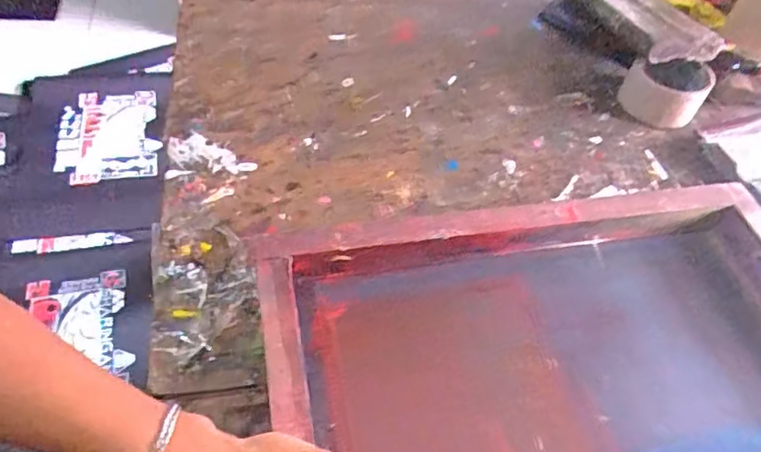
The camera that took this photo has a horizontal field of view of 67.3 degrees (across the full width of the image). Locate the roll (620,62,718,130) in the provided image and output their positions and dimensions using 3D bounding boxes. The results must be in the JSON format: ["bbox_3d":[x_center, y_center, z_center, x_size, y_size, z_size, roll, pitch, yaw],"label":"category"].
[{"bbox_3d":[0.313,-0.148,0.633,0.080,0.052,0.080,6,49,-7],"label":"roll"}]

